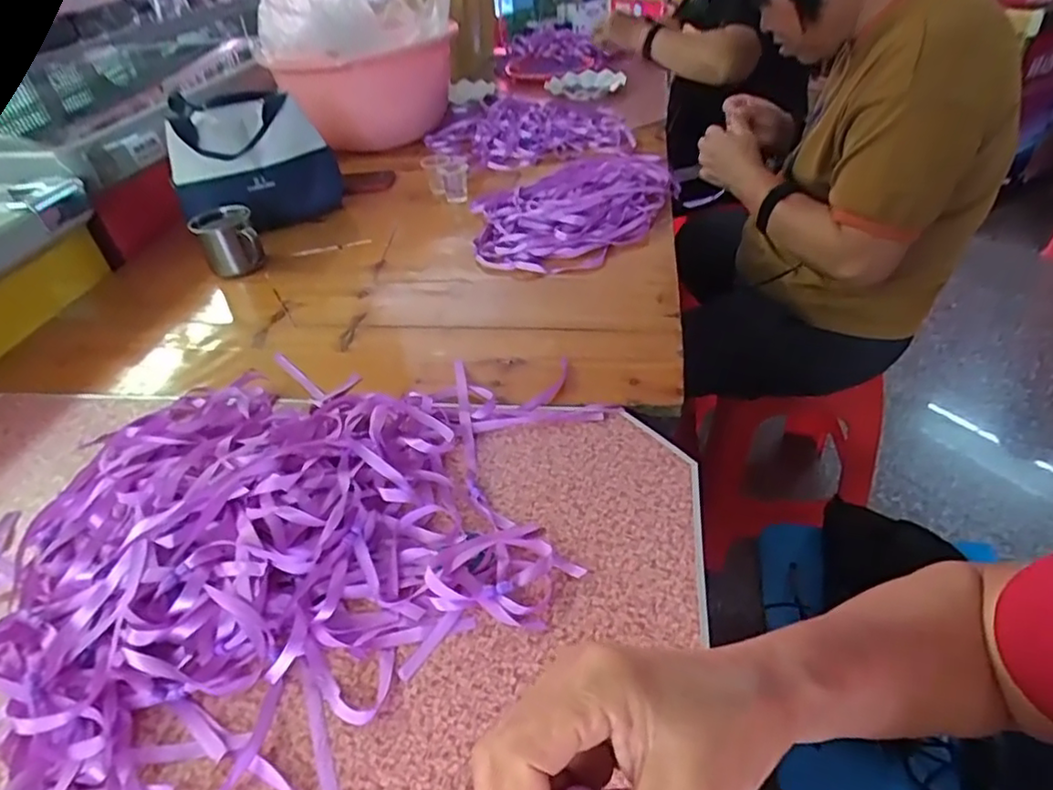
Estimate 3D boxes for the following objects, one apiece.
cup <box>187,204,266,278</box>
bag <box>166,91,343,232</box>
[{"bbox_3d":[-0.430,-0.219,0.894,0.077,0.087,0.077,-4,38,3],"label":"cup"},{"bbox_3d":[-0.430,-0.362,0.984,0.240,0.191,0.119,-15,39,-10],"label":"bag"}]

